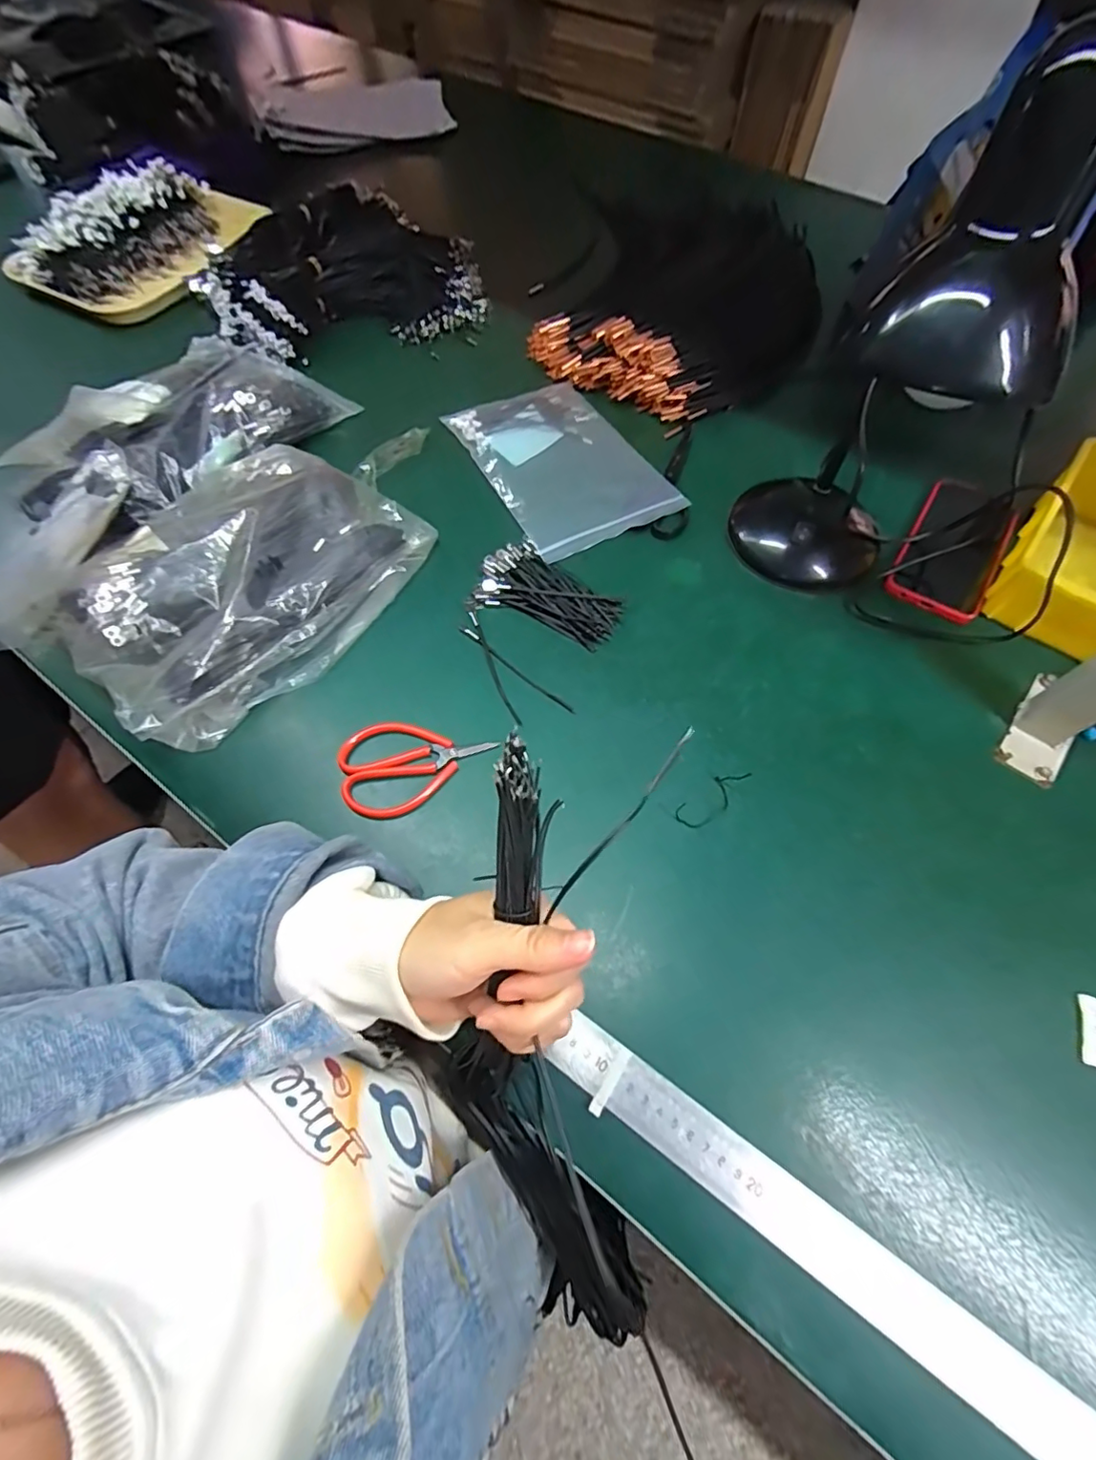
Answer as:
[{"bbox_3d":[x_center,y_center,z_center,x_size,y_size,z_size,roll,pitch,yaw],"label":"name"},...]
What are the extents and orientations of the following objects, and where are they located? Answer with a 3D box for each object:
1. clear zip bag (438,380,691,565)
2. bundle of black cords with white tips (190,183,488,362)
[{"bbox_3d":[0.012,-0.270,0.566,0.153,0.015,0.223,-26,66,-13],"label":"clear zip bag"},{"bbox_3d":[-0.254,-0.569,0.694,0.315,0.076,0.246,-18,65,-9],"label":"bundle of black cords with white tips"}]

